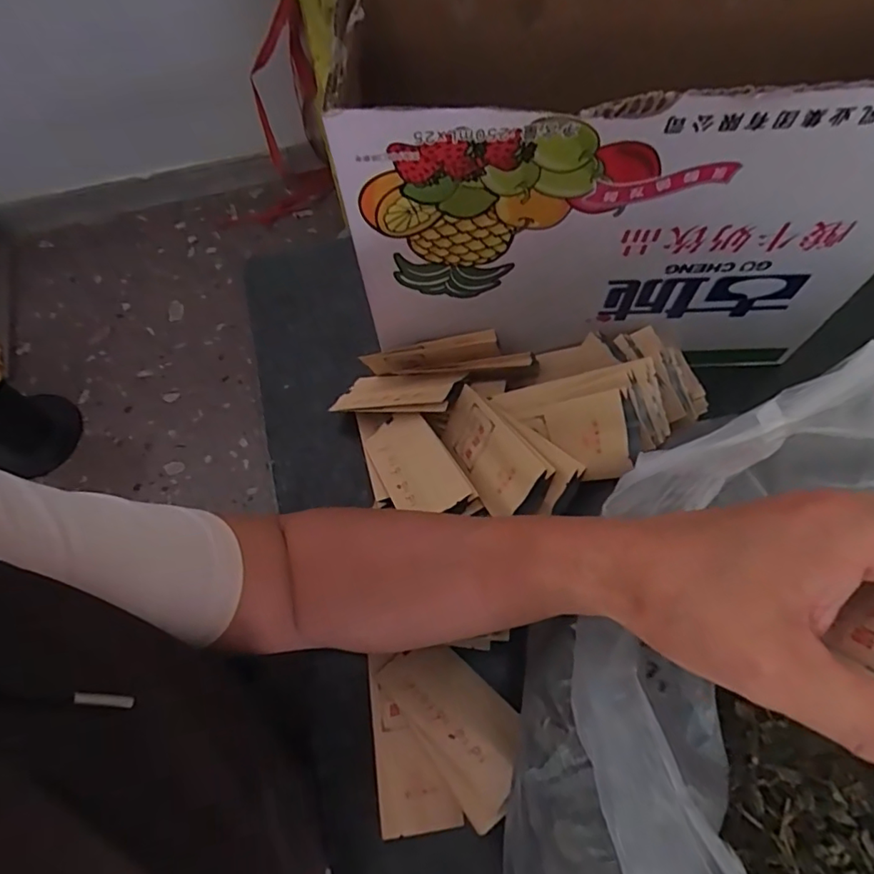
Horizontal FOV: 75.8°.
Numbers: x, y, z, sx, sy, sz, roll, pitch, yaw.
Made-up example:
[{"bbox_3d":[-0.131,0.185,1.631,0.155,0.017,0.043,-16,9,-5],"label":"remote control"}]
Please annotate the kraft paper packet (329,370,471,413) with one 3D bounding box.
[{"bbox_3d":[-0.032,-0.037,0.445,0.106,0.009,0.049,0,38,31],"label":"kraft paper packet"}]

